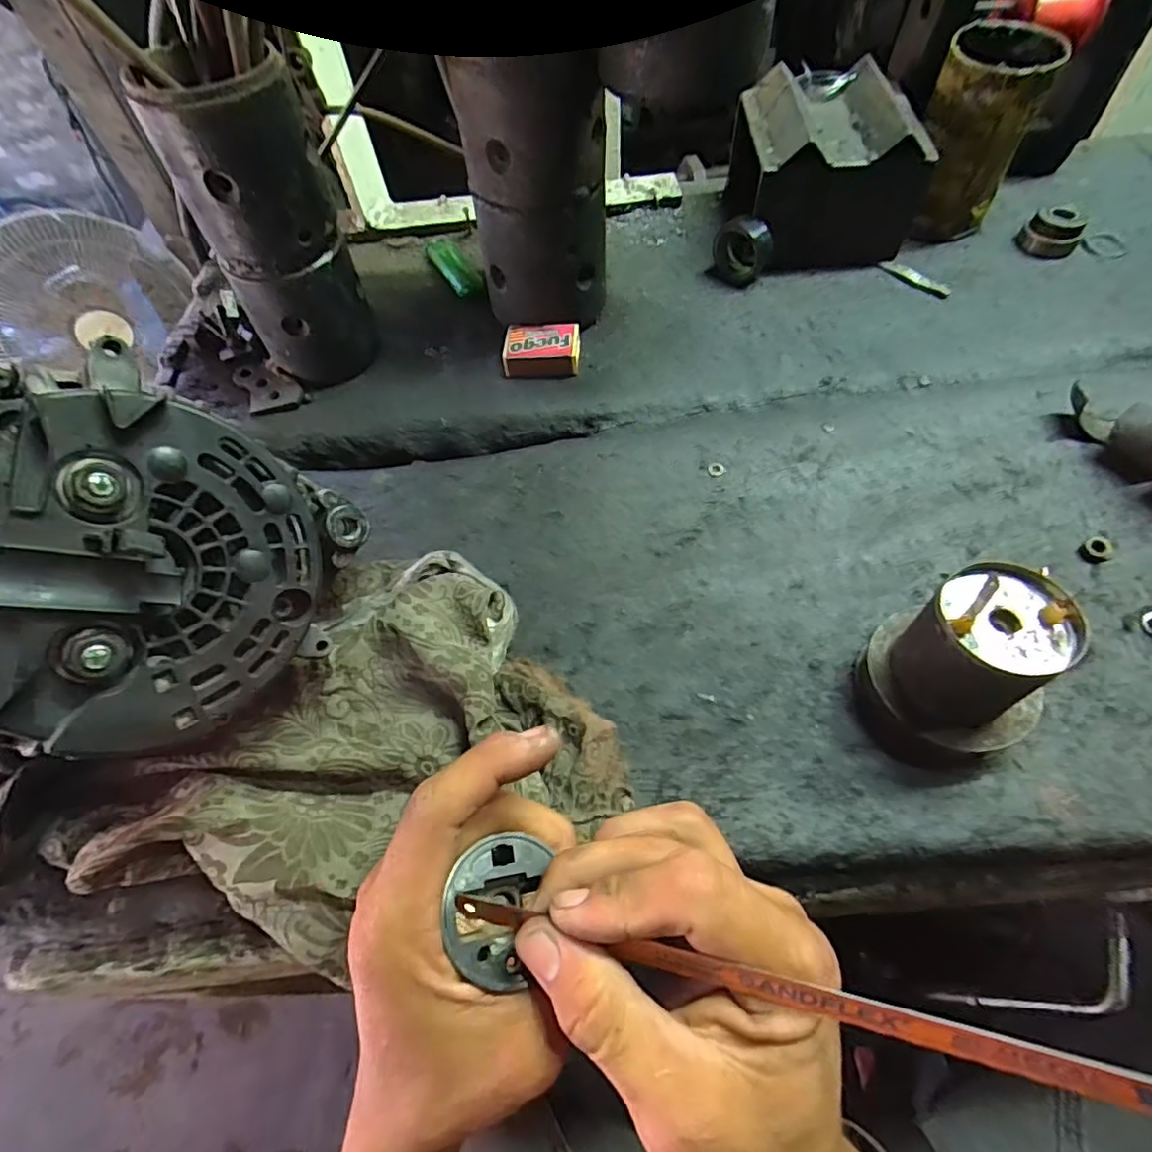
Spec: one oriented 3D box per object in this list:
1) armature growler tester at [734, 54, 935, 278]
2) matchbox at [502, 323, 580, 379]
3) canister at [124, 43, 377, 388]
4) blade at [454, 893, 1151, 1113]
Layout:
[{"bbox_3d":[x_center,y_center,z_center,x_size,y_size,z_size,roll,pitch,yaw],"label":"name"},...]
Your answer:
[{"bbox_3d":[0.190,-0.317,0.455,0.123,0.095,0.127,1,58,5],"label":"armature growler tester"},{"bbox_3d":[-0.024,-0.162,0.422,0.052,0.017,0.040,0,58,5],"label":"matchbox"},{"bbox_3d":[-0.187,-0.217,0.373,0.084,0.169,0.074,-25,59,-11],"label":"canister"},{"bbox_3d":[0.100,0.123,0.155,0.299,0.012,0.004,3,13,21],"label":"blade"}]

